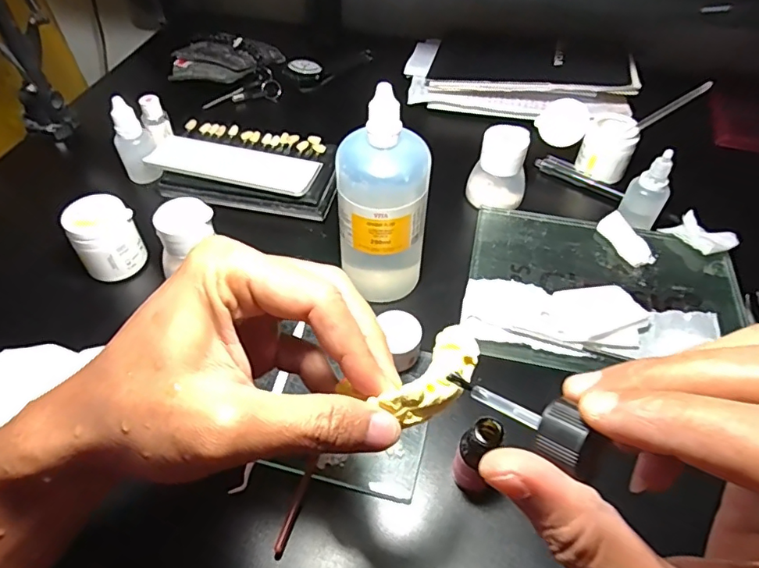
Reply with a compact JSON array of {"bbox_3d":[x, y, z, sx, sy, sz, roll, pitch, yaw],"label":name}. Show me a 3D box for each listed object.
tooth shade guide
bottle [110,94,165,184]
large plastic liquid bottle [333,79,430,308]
[{"bbox_3d":[-0.119,-0.105,0.469,0.168,0.020,0.088,12,52,8],"label":"tooth shade guide"},{"bbox_3d":[-0.216,-0.121,0.461,0.031,0.083,0.024,-16,53,-14],"label":"bottle"},{"bbox_3d":[0.001,-0.051,0.343,0.059,0.137,0.050,4,51,2],"label":"large plastic liquid bottle"}]

